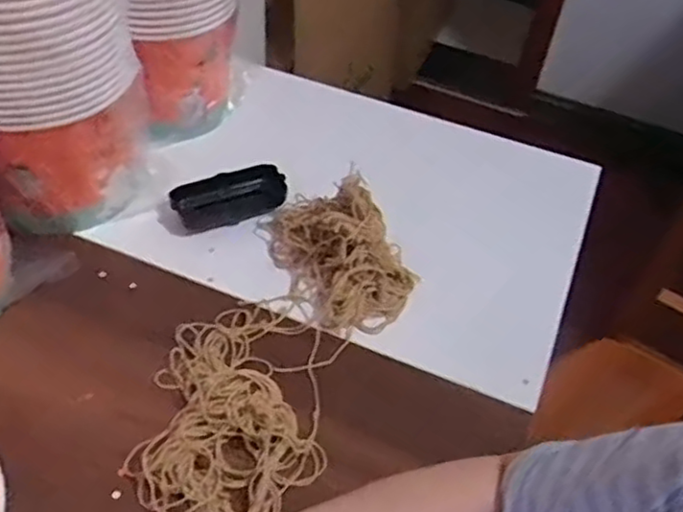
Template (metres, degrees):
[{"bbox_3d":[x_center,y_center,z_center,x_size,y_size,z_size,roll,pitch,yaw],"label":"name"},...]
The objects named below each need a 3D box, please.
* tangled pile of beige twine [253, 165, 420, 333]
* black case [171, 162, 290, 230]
[{"bbox_3d":[-0.007,-0.012,0.618,0.096,0.072,0.154,-28,56,-28],"label":"tangled pile of beige twine"},{"bbox_3d":[-0.110,-0.060,0.679,0.107,0.029,0.053,-12,50,-17],"label":"black case"}]

